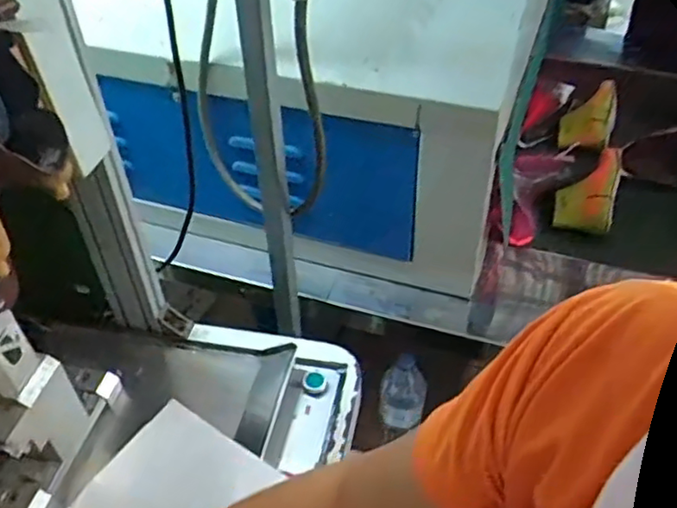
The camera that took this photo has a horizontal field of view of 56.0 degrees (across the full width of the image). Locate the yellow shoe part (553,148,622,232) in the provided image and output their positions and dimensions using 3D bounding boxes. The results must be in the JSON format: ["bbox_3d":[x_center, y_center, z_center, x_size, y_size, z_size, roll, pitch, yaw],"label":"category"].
[{"bbox_3d":[0.472,-0.130,1.211,0.106,0.033,0.225,22,60,1],"label":"yellow shoe part"}]

